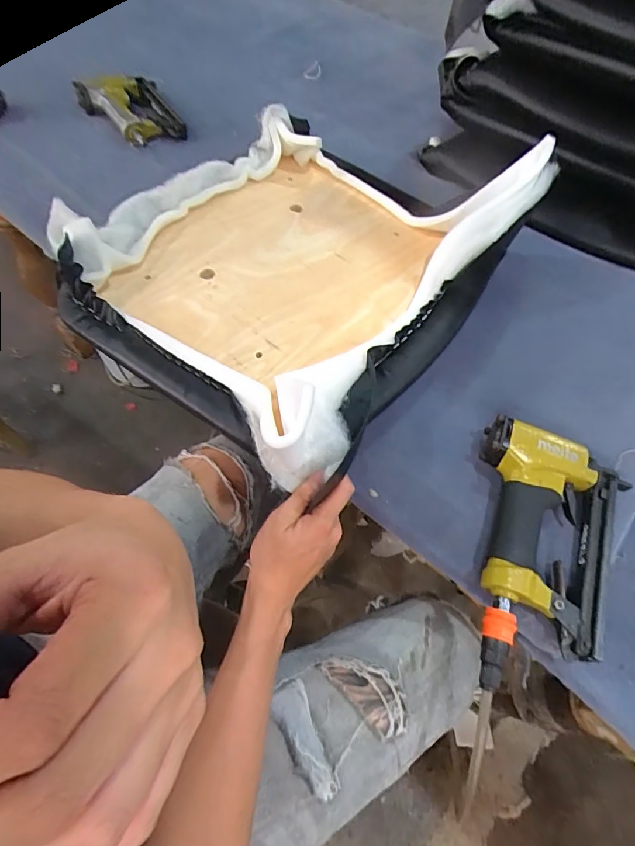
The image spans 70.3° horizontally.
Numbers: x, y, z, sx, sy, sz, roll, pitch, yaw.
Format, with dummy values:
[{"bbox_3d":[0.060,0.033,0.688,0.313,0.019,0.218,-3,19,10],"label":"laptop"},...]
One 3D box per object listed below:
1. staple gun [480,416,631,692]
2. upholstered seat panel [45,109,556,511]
[{"bbox_3d":[0.197,0.122,0.420,0.128,0.059,0.230,22,63,10],"label":"staple gun"},{"bbox_3d":[-0.033,-0.208,0.529,0.412,0.104,0.445,33,65,15],"label":"upholstered seat panel"}]

